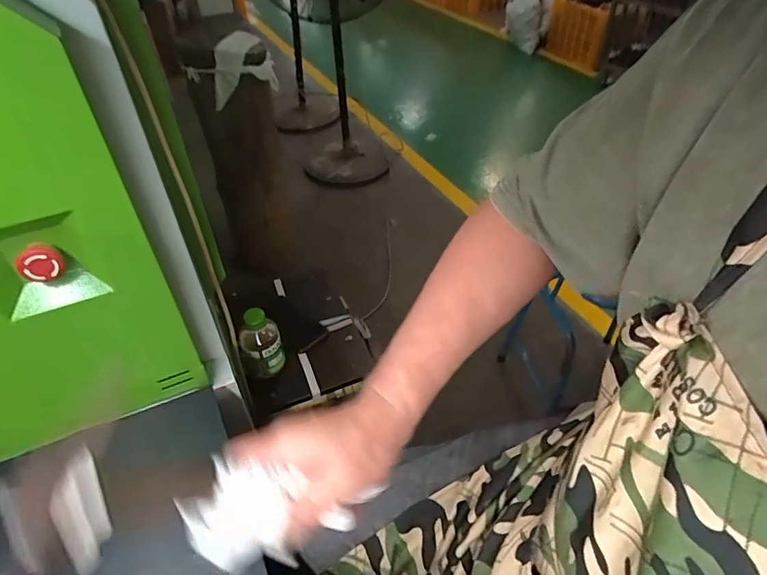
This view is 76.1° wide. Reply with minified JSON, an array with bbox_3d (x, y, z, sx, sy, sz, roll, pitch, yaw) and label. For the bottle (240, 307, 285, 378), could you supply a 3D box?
[{"bbox_3d":[-0.222,0.105,0.899,0.071,0.159,0.062,-8,43,-9],"label":"bottle"}]

